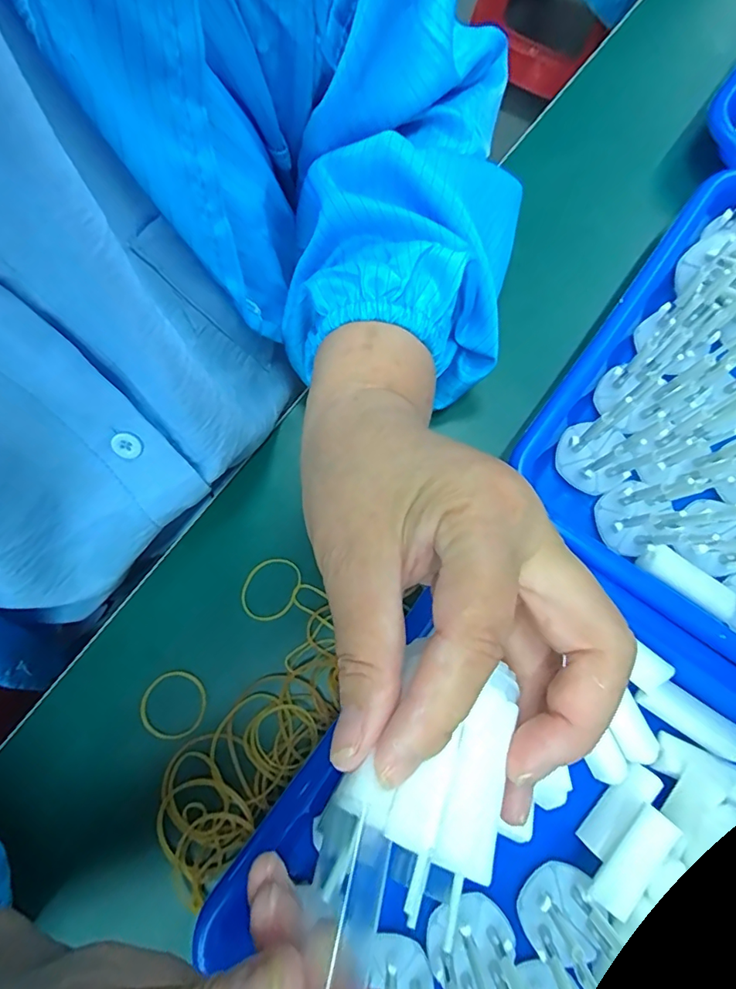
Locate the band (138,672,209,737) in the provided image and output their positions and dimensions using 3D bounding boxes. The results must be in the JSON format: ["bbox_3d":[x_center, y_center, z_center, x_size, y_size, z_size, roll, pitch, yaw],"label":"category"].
[{"bbox_3d":[-0.100,0.108,0.258,0.032,0.004,0.034,0,79,0],"label":"band"}]

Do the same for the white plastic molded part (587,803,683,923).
[{"bbox_3d":[0.114,0.158,0.220,0.018,0.015,0.045,39,82,7],"label":"white plastic molded part"}]

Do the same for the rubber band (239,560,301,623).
[{"bbox_3d":[-0.052,0.050,0.268,0.029,0.004,0.035,43,82,7],"label":"rubber band"}]

